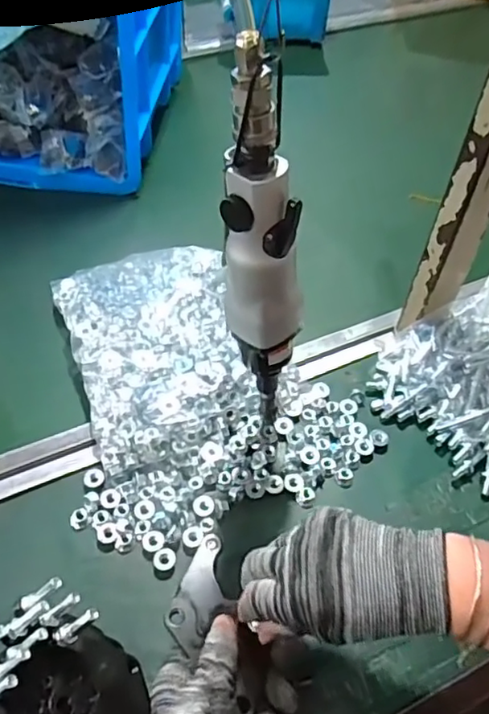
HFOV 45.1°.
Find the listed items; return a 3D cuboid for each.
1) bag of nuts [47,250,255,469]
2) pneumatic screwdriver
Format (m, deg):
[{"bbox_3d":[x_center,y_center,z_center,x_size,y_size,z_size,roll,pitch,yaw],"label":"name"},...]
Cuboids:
[{"bbox_3d":[-0.079,-0.016,0.563,0.167,0.040,0.238,-16,55,-15],"label":"bag of nuts"},{"bbox_3d":[0.013,-0.056,0.377,0.053,0.258,0.043,9,52,4],"label":"pneumatic screwdriver"}]

